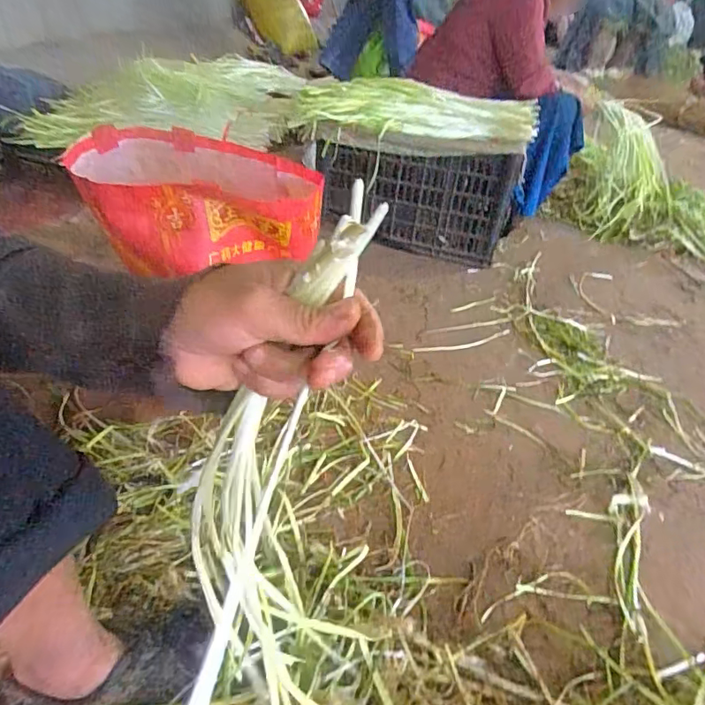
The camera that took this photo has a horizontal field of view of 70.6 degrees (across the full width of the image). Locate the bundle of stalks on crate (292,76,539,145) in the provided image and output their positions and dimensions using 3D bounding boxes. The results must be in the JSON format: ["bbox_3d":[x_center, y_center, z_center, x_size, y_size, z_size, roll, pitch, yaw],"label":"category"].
[{"bbox_3d":[0.157,-0.605,1.242,0.581,0.096,0.183,1,38,-7],"label":"bundle of stalks on crate"}]

